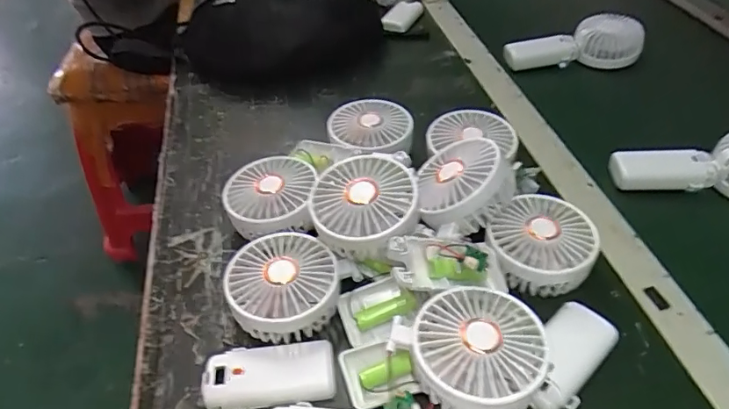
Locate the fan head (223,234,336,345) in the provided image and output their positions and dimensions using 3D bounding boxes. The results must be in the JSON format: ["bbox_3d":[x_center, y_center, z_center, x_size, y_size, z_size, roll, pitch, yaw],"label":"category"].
[{"bbox_3d":[-0.063,0.067,0.403,0.081,0.050,0.084,0,44,0],"label":"fan head"}]

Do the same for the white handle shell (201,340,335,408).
[{"bbox_3d":[-0.070,0.126,0.372,0.093,0.015,0.045,-3,44,-3],"label":"white handle shell"}]

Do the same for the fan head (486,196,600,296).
[{"bbox_3d":[0.144,0.033,0.421,0.083,0.045,0.086,13,45,14],"label":"fan head"}]

